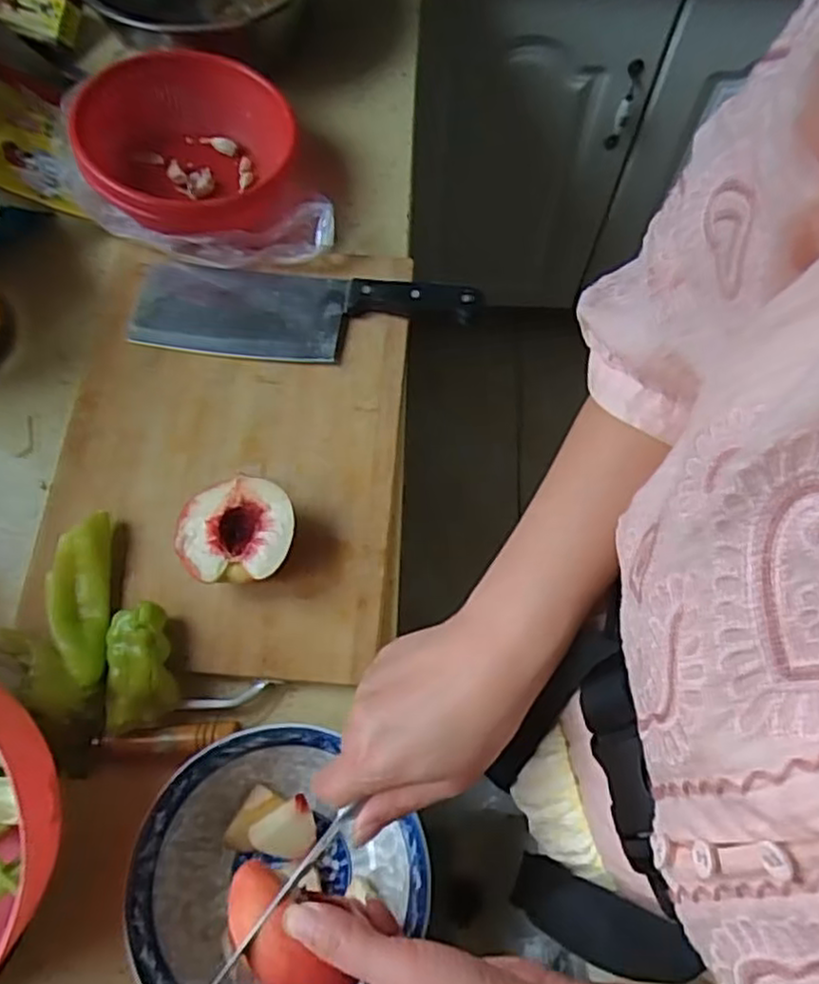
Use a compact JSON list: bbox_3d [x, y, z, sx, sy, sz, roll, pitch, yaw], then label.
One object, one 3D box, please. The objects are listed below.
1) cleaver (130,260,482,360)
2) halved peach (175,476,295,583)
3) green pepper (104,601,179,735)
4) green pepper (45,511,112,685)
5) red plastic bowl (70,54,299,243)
[{"bbox_3d":[-0.085,-0.142,0.570,0.270,0.028,0.080,4,69,1],"label":"cleaver"},{"bbox_3d":[-0.118,0.030,0.498,0.076,0.041,0.068,-1,69,-1],"label":"halved peach"},{"bbox_3d":[-0.178,0.115,0.472,0.043,0.030,0.076,-7,69,-3],"label":"green pepper"},{"bbox_3d":[-0.222,0.072,0.482,0.038,0.030,0.111,-7,69,-3],"label":"green pepper"},{"bbox_3d":[-0.177,-0.270,0.578,0.153,0.094,0.136,4,69,1],"label":"red plastic bowl"}]

